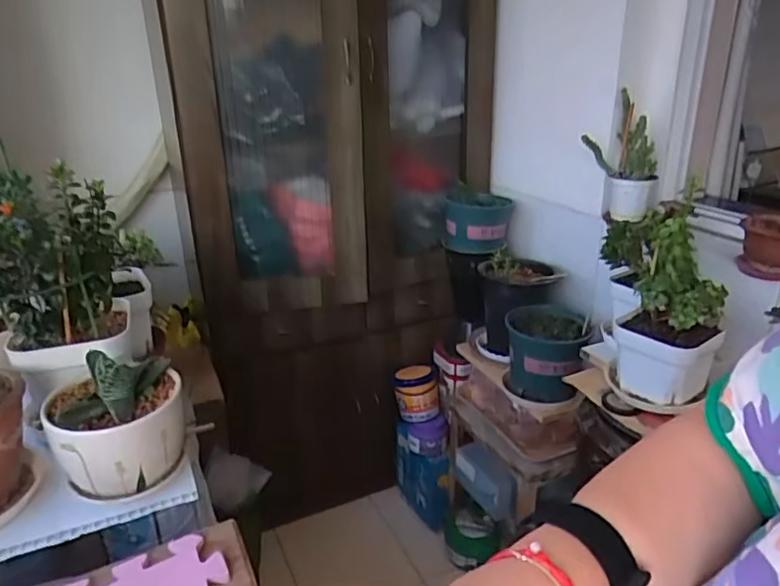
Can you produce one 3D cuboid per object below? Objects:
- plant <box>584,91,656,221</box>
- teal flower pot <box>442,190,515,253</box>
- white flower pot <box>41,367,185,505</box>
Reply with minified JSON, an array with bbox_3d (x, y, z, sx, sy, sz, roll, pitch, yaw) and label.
[{"bbox_3d":[0.524,-0.299,1.318,0.132,0.252,0.132,17,29,37],"label":"plant"},{"bbox_3d":[0.246,-0.201,1.650,0.183,0.142,0.193,-1,23,1],"label":"teal flower pot"},{"bbox_3d":[-0.303,0.157,0.667,0.135,0.103,0.127,-1,23,1],"label":"white flower pot"}]

